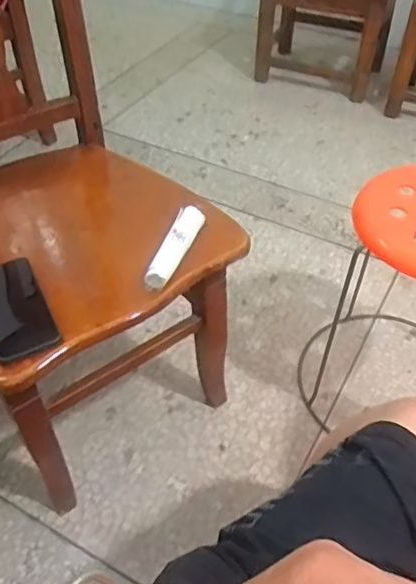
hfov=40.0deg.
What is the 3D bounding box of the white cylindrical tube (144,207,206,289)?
[{"bbox_3d":[-0.042,-0.062,0.763,0.032,0.023,0.154,14,49,13],"label":"white cylindrical tube"}]

